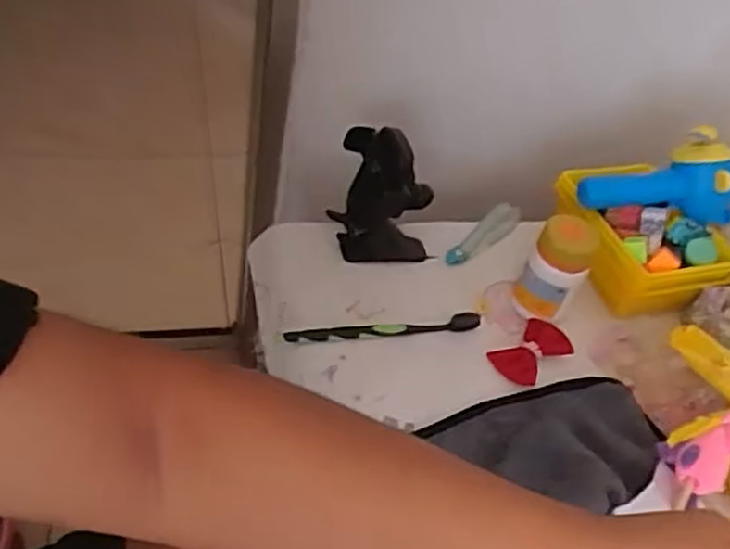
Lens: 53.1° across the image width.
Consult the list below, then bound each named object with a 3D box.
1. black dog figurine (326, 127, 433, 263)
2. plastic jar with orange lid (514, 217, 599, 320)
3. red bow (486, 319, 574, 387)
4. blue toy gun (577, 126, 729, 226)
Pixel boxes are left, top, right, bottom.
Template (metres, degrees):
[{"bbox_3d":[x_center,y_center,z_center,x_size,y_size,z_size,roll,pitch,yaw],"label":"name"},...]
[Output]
[{"bbox_3d":[0.014,-0.079,0.673,0.084,0.113,0.093,-4,47,-17],"label":"black dog figurine"},{"bbox_3d":[0.166,-0.004,0.630,0.051,0.088,0.040,30,47,17],"label":"plastic jar with orange lid"},{"bbox_3d":[0.140,0.064,0.619,0.069,0.008,0.046,-27,57,-33],"label":"red bow"},{"bbox_3d":[0.266,-0.081,0.663,0.137,0.075,0.052,-6,45,11],"label":"blue toy gun"}]

